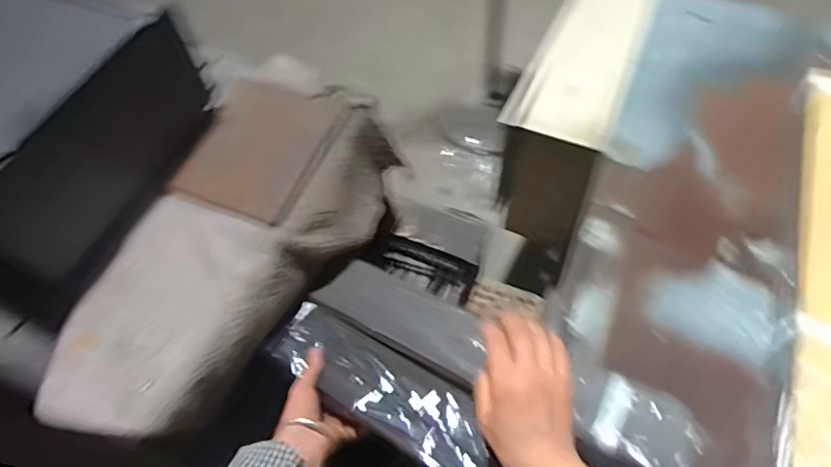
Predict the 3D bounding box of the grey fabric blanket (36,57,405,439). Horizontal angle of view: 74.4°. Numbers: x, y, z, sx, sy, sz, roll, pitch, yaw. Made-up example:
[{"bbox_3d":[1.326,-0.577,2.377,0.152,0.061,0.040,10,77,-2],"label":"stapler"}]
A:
[{"bbox_3d":[-0.219,0.019,0.702,0.236,0.126,0.496,19,64,13],"label":"grey fabric blanket"}]

